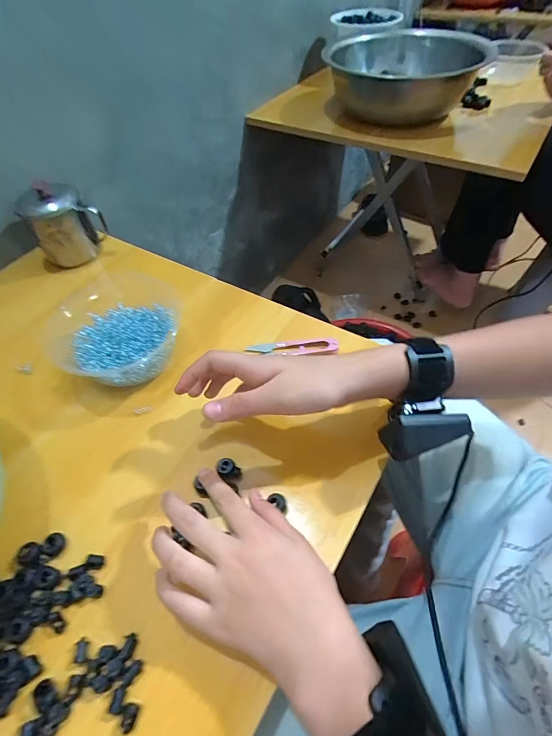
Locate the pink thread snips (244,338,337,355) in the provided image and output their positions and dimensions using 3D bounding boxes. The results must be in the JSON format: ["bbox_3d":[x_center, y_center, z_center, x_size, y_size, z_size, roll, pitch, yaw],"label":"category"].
[{"bbox_3d":[0.019,-0.022,0.416,0.100,0.010,0.021,-2,52,3],"label":"pink thread snips"}]

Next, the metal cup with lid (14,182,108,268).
[{"bbox_3d":[-0.286,-0.192,0.504,0.067,0.094,0.082,33,61,25],"label":"metal cup with lid"}]

